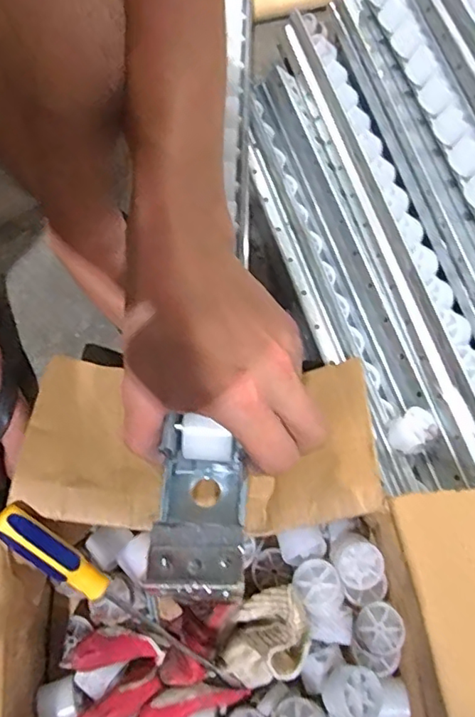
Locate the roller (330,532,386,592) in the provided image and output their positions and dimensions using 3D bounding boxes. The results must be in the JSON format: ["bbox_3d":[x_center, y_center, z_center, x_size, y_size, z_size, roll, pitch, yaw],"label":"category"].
[{"bbox_3d":[0.088,0.153,0.408,0.032,0.022,0.039,-40,74,-12],"label":"roller"}]

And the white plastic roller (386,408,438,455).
[{"bbox_3d":[0.142,0.059,0.442,0.039,0.031,0.030,-31,73,-10],"label":"white plastic roller"}]

